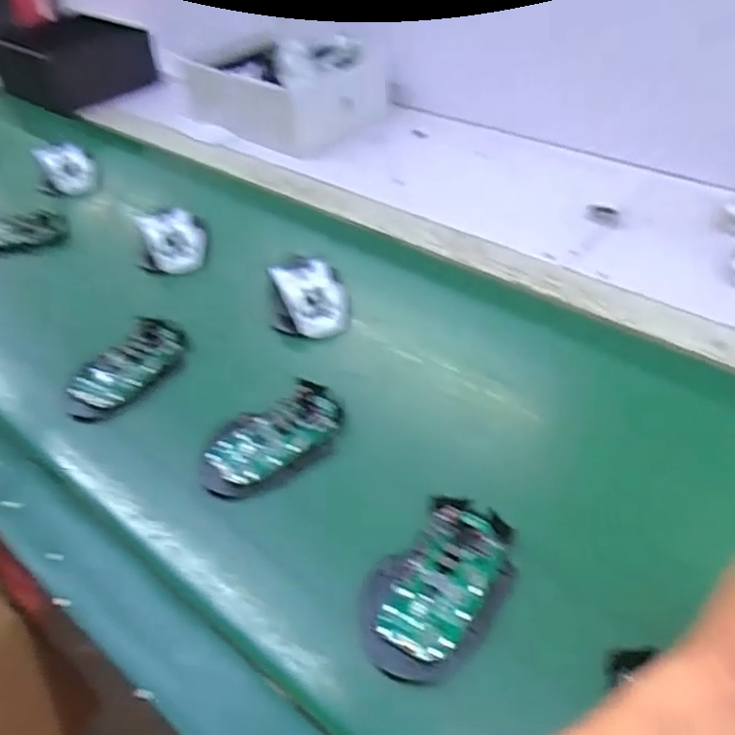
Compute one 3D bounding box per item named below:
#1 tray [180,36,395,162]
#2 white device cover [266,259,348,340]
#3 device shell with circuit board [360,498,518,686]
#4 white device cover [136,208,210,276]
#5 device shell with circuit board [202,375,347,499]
[{"bbox_3d":[-0.110,-0.407,0.911,0.217,0.113,0.204,22,49,27],"label":"tray"},{"bbox_3d":[-0.054,-0.070,0.594,0.075,0.037,0.078,-6,42,0],"label":"white device cover"},{"bbox_3d":[0.044,0.131,0.388,0.074,0.022,0.114,23,50,28],"label":"device shell with circuit board"},{"bbox_3d":[-0.205,-0.132,0.672,0.063,0.040,0.070,-6,42,0],"label":"white device cover"},{"bbox_3d":[-0.072,0.054,0.482,0.113,0.026,0.063,-25,46,-20],"label":"device shell with circuit board"}]

